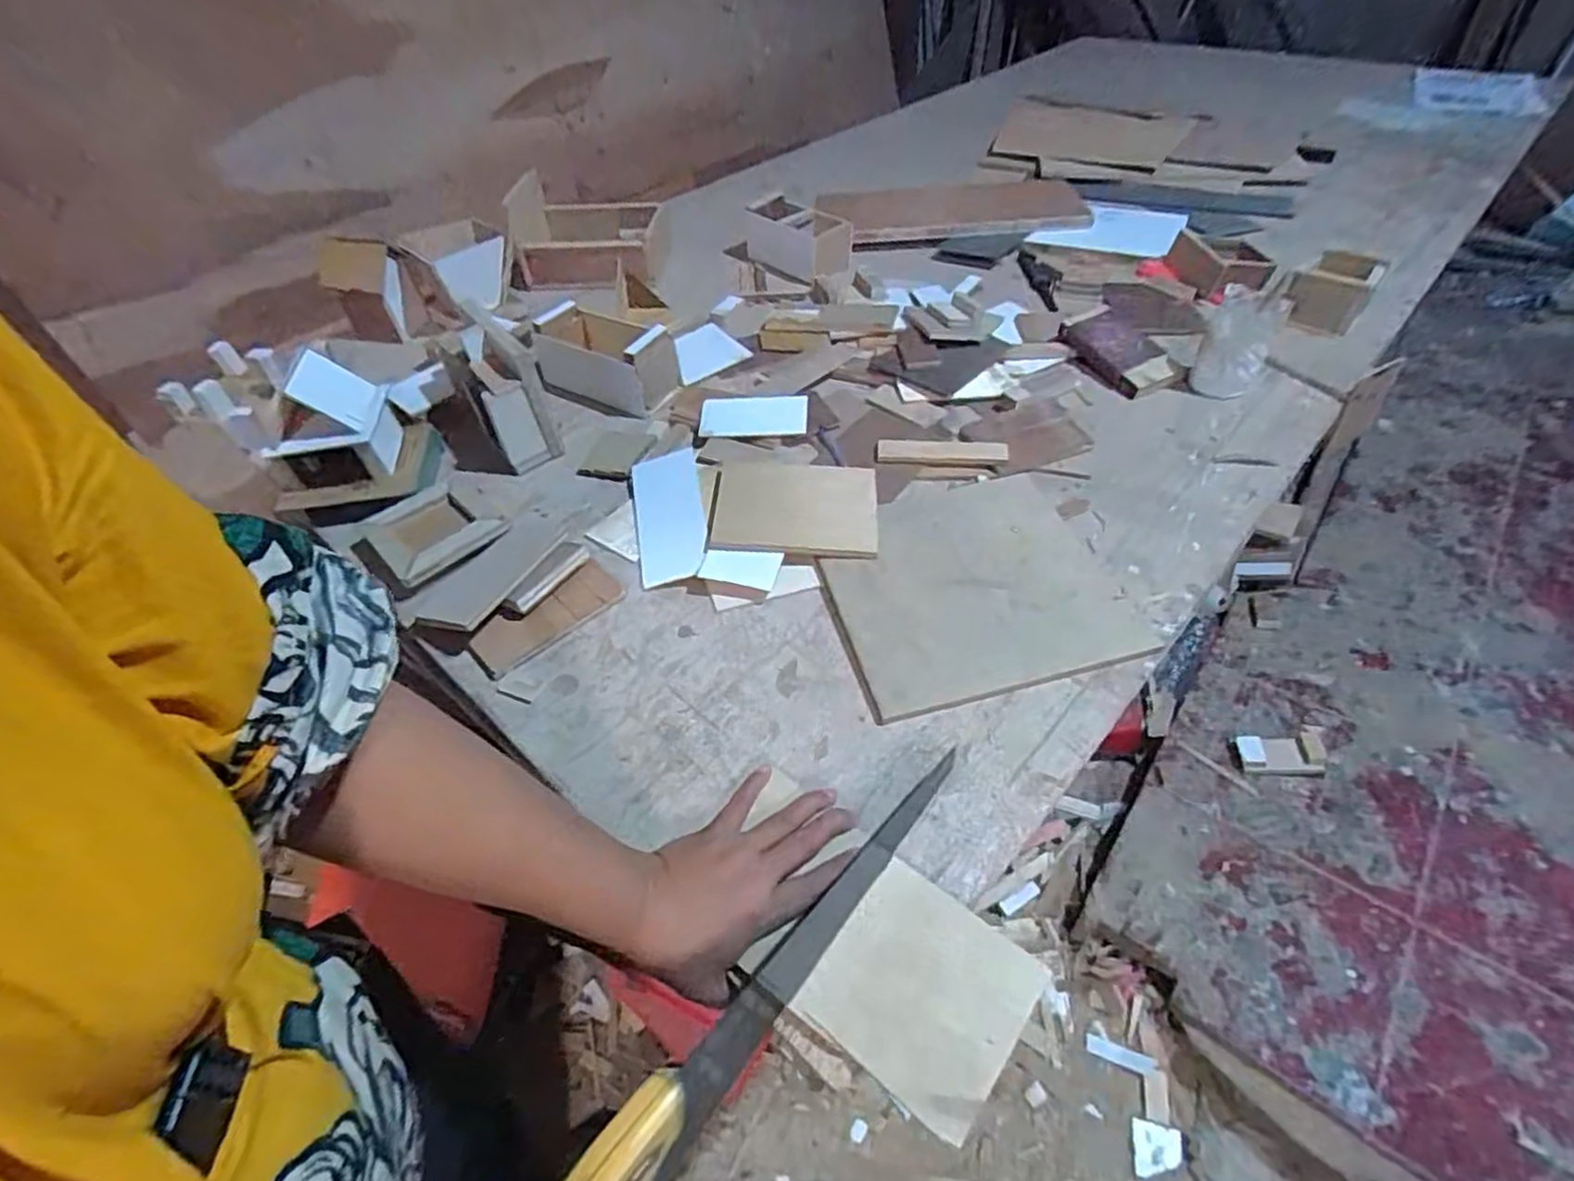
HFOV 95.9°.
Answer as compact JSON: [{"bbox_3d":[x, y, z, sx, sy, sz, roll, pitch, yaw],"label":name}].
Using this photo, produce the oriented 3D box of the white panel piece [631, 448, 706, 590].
[{"bbox_3d":[-0.120,-0.075,0.712,0.068,0.010,0.175,-10,50,-5],"label":"white panel piece"}]

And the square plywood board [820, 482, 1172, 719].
[{"bbox_3d":[0.161,-0.015,0.649,0.247,0.015,0.251,-12,50,-7],"label":"square plywood board"}]

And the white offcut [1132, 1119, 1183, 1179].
[{"bbox_3d":[0.483,0.732,0.926,0.058,0.011,0.059,6,47,11],"label":"white offcut"}]

